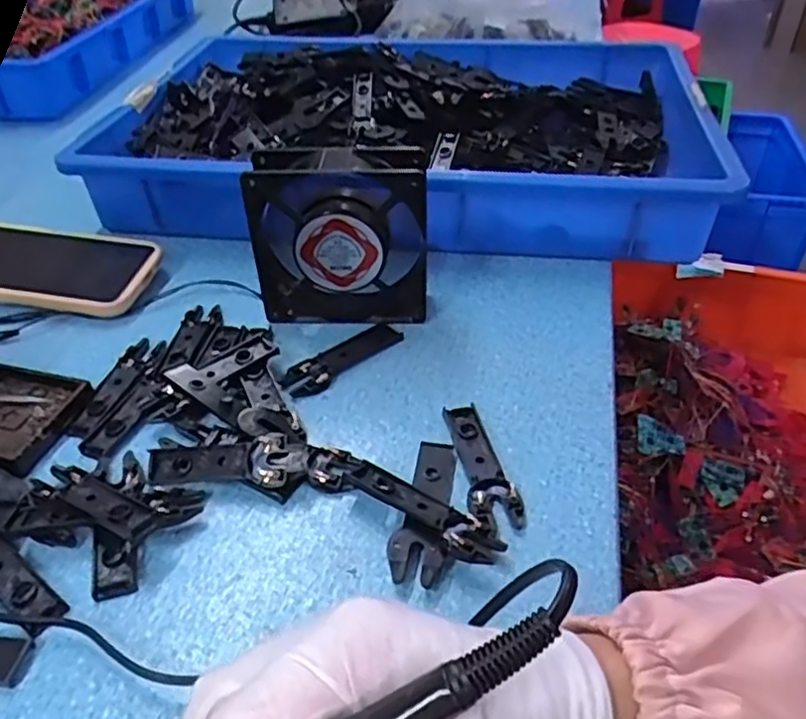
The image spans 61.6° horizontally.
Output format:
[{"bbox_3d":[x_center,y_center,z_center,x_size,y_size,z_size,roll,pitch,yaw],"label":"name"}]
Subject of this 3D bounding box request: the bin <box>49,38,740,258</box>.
[{"bbox_3d":[0.009,-0.229,0.671,0.524,0.087,0.355,5,41,8],"label":"bin"}]

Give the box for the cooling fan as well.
[{"bbox_3d":[-0.043,-0.086,0.478,0.117,0.119,0.040,-1,41,1],"label":"cooling fan"}]

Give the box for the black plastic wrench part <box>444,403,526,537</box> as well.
[{"bbox_3d":[0.045,0.061,0.389,0.027,0.007,0.093,-9,41,-8],"label":"black plastic wrench part"}]

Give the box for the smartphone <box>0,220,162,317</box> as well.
[{"bbox_3d":[-0.279,-0.077,0.536,0.162,0.013,0.086,10,48,6],"label":"smartphone"}]

